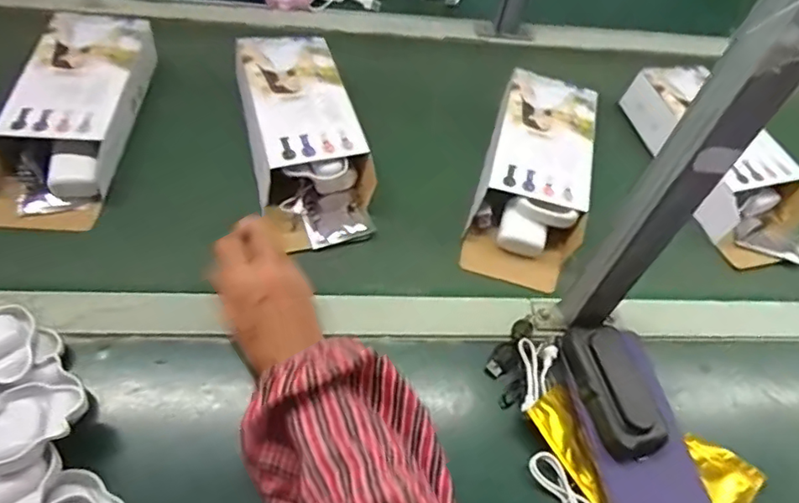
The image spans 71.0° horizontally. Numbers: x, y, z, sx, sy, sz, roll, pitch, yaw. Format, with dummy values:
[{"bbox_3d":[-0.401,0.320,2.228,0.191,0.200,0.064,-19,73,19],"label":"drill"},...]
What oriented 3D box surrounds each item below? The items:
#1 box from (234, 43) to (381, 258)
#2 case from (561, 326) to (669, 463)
[{"bbox_3d":[-0.107,-0.126,0.601,0.122,0.062,0.262,-13,61,-8],"label":"box"},{"bbox_3d":[0.174,0.113,0.460,0.052,0.032,0.108,-14,61,-8],"label":"case"}]

